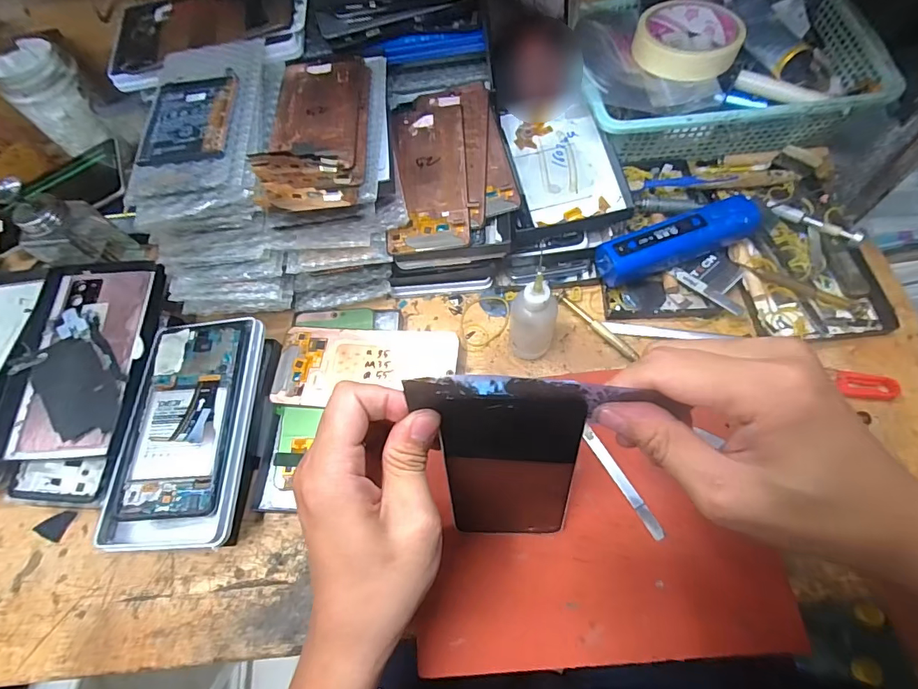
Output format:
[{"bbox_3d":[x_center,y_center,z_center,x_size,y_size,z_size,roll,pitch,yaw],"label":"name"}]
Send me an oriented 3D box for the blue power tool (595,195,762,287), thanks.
[{"bbox_3d":[0.187,-0.089,0.393,0.129,0.044,0.035,-19,65,-3],"label":"blue power tool"}]

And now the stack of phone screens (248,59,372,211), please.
[{"bbox_3d":[-0.110,-0.172,0.354,0.077,0.027,0.194,-6,56,0],"label":"stack of phone screens"}]

